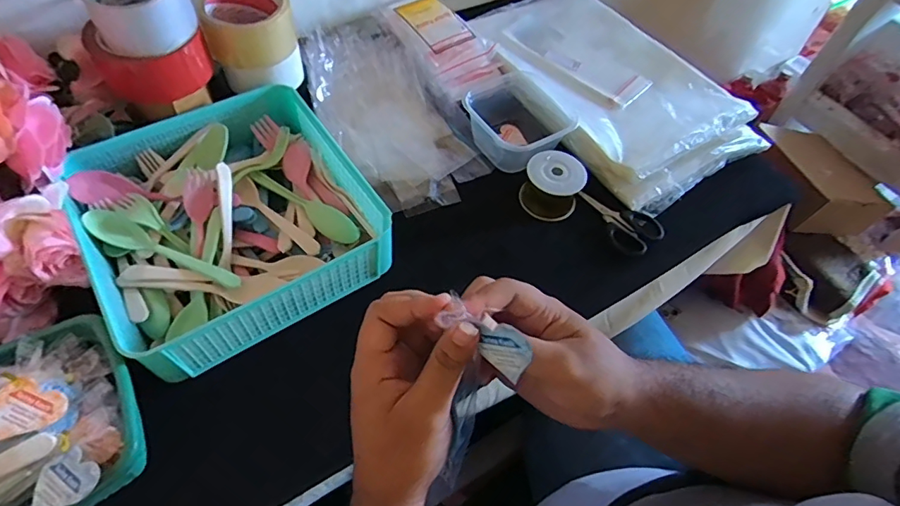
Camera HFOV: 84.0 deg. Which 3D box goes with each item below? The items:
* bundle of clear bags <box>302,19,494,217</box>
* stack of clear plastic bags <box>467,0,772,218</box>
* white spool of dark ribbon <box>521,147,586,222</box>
[{"bbox_3d":[-0.086,-0.179,0.629,0.166,0.055,0.296,-31,63,-23],"label":"bundle of clear bags"},{"bbox_3d":[0.214,-0.239,0.695,0.241,0.043,0.386,-26,61,-21],"label":"stack of clear plastic bags"},{"bbox_3d":[0.118,-0.077,0.576,0.064,0.055,0.061,2,55,-3],"label":"white spool of dark ribbon"}]

